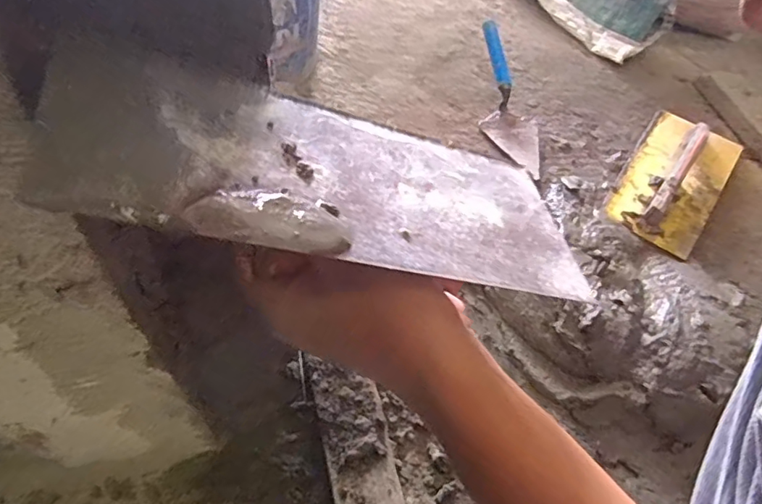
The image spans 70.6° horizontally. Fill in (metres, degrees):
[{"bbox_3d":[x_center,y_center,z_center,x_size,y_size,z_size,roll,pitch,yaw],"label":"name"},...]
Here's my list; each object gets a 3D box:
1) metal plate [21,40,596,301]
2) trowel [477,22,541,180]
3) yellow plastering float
[{"bbox_3d":[-0.007,-0.030,0.226,0.228,0.005,0.089,11,46,-30],"label":"metal plate"},{"bbox_3d":[0.224,-0.272,0.960,0.095,0.055,0.313,-7,74,-7],"label":"trowel"},{"bbox_3d":[0.492,-0.128,0.892,0.151,0.052,0.328,33,59,16],"label":"yellow plastering float"}]

